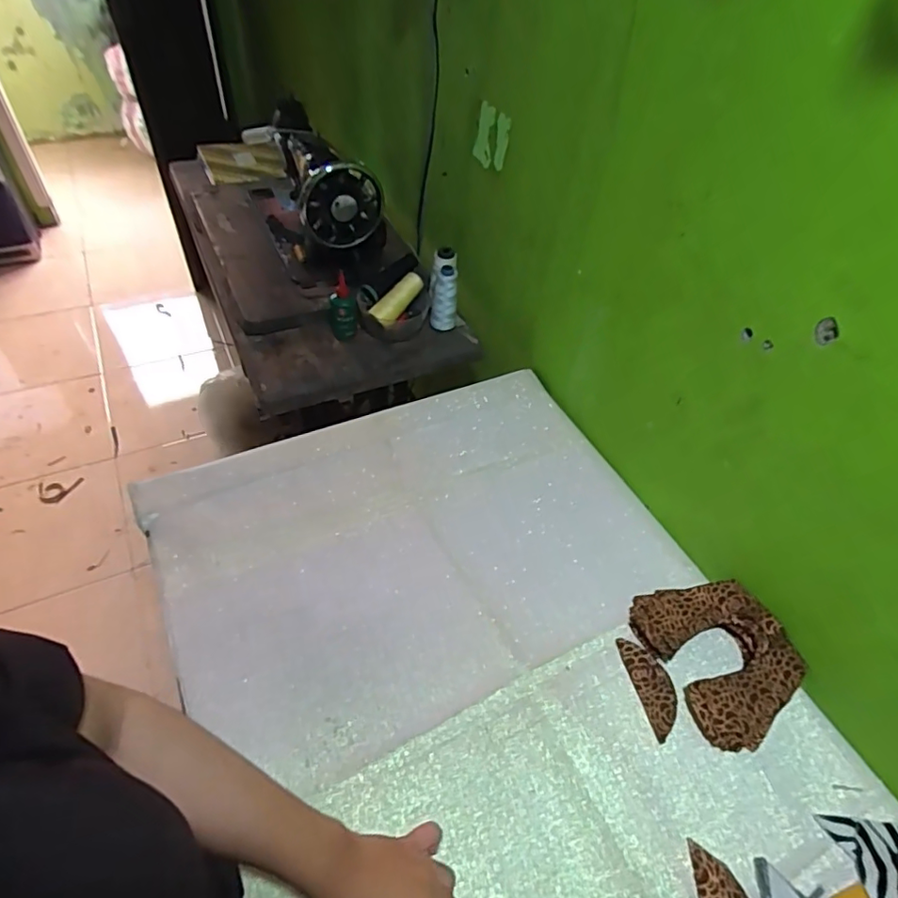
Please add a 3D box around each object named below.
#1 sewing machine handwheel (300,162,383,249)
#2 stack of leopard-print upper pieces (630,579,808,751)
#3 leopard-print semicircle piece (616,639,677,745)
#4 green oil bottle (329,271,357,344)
[{"bbox_3d":[-0.177,-0.405,0.901,0.135,0.149,0.039,-29,65,-2],"label":"sewing machine handwheel"},{"bbox_3d":[0.304,0.226,0.617,0.138,0.044,0.173,-15,52,-18],"label":"stack of leopard-print upper pieces"},{"bbox_3d":[0.225,0.260,0.605,0.041,0.005,0.104,-8,51,-13],"label":"leopard-print semicircle piece"},{"bbox_3d":[-0.179,-0.242,0.925,0.046,0.119,0.052,-6,30,-11],"label":"green oil bottle"}]

